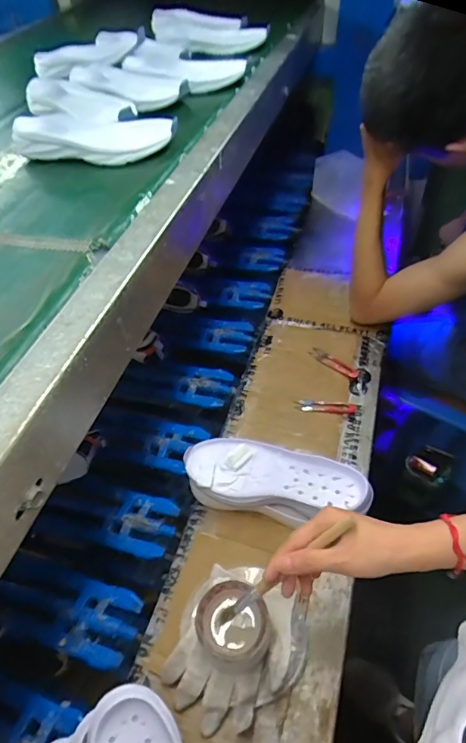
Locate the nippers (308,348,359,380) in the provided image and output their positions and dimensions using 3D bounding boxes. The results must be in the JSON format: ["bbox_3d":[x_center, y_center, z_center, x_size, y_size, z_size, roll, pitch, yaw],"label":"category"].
[{"bbox_3d":[0.185,-0.017,0.825,0.100,0.004,0.027,32,58,29],"label":"nippers"}]

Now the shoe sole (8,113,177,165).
[{"bbox_3d":[-0.182,-0.317,0.604,0.215,0.036,0.086,11,50,15],"label":"shoe sole"}]

